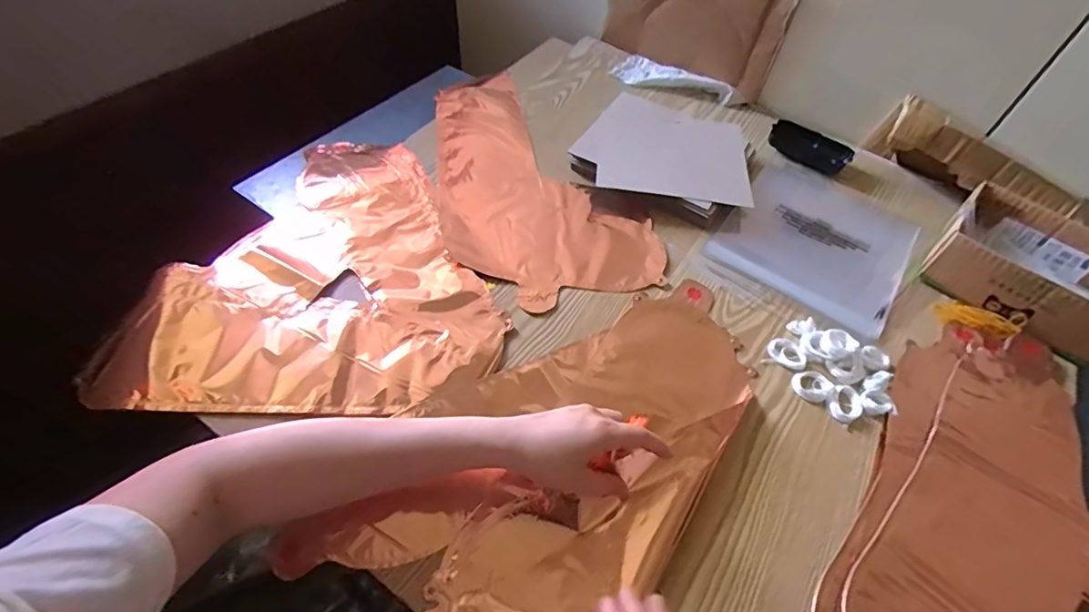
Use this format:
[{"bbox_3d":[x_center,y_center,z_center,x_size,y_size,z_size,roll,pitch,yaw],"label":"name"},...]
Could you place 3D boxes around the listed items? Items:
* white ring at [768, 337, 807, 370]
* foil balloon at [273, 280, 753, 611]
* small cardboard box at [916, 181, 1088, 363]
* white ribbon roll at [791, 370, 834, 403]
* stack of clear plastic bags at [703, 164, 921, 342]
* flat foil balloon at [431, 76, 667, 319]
[{"bbox_3d":[0.244,0.048,0.516,0.031,0.004,0.038,-34,62,-26],"label":"white ring"},{"bbox_3d":[0.026,0.116,0.448,0.225,0.034,0.420,36,59,21],"label":"foil balloon"},{"bbox_3d":[0.534,-0.041,0.559,0.185,0.057,0.144,39,60,23],"label":"small cardboard box"},{"bbox_3d":[0.257,0.077,0.497,0.034,0.004,0.033,2,53,-3],"label":"white ribbon roll"},{"bbox_3d":[0.331,-0.082,0.627,0.199,0.010,0.227,32,57,19],"label":"stack of clear plastic bags"},{"bbox_3d":[-0.036,-0.168,0.662,0.217,0.013,0.427,-16,56,-15],"label":"flat foil balloon"}]

